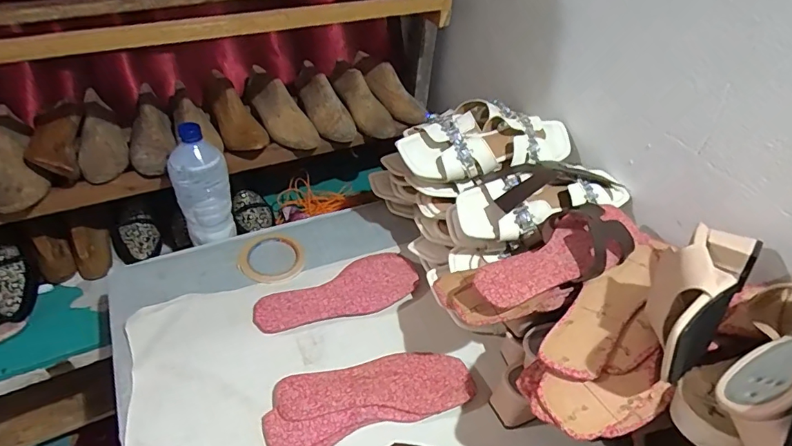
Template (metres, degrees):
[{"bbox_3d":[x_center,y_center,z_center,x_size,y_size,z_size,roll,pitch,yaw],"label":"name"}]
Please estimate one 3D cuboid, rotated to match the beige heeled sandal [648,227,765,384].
[{"bbox_3d":[0.285,0.069,0.457,0.066,0.095,0.234,35,35,29],"label":"beige heeled sandal"}]

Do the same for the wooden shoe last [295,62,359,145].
[{"bbox_3d":[-0.148,-0.253,0.966,0.074,0.094,0.246,-11,44,-18],"label":"wooden shoe last"}]

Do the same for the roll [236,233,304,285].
[{"bbox_3d":[-0.196,0.052,0.751,0.099,0.012,0.108,3,42,-3],"label":"roll"}]

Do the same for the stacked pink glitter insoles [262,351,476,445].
[{"bbox_3d":[-0.033,0.212,0.589,0.248,0.016,0.094,-12,45,-19],"label":"stacked pink glitter insoles"}]

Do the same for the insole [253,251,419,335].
[{"bbox_3d":[-0.077,0.105,0.698,0.243,0.014,0.095,-23,53,-28],"label":"insole"}]

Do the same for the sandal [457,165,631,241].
[{"bbox_3d":[0.199,-0.036,0.641,0.244,0.050,0.104,-14,45,-20],"label":"sandal"}]

